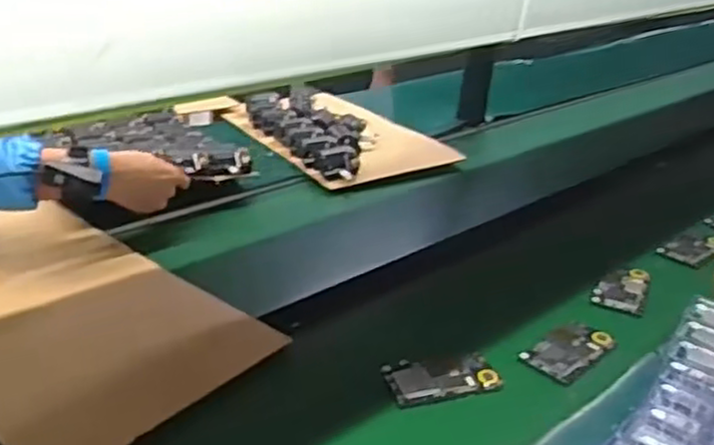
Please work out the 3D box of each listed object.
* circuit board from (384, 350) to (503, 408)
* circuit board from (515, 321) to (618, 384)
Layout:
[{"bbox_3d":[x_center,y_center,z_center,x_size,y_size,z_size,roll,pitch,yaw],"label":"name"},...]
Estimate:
[{"bbox_3d":[0.093,0.167,0.797,0.122,0.009,0.065,-6,28,-17],"label":"circuit board"},{"bbox_3d":[0.248,0.151,0.861,0.124,0.009,0.064,-22,36,-40],"label":"circuit board"}]

